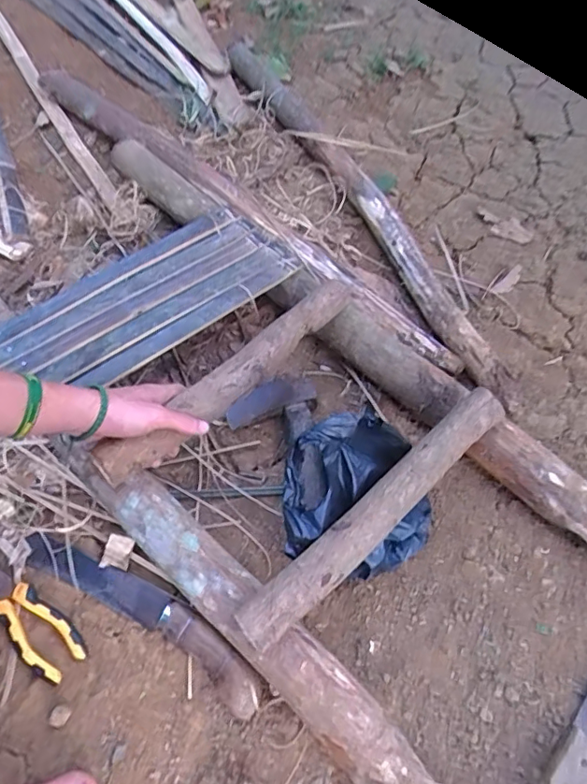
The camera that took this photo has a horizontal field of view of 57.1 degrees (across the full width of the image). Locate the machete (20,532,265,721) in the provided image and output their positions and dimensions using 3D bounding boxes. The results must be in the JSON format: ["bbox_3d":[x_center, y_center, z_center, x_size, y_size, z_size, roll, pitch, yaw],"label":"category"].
[{"bbox_3d":[-0.158,0.227,0.563,0.293,0.034,0.049,28,58,14],"label":"machete"}]

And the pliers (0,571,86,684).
[{"bbox_3d":[-0.276,0.230,0.559,0.149,0.018,0.050,40,61,21],"label":"pliers"}]

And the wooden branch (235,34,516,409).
[{"bbox_3d":[0.097,-0.364,0.939,0.090,0.065,0.953,-19,59,-18],"label":"wooden branch"}]

